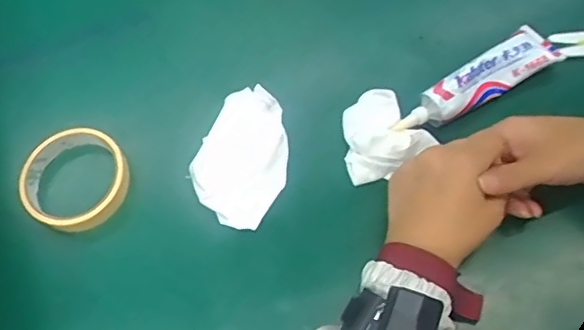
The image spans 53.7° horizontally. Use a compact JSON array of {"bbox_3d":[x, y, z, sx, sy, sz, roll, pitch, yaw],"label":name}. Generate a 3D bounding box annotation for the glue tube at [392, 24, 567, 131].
[{"bbox_3d":[0.164,-0.073,0.507,0.170,0.026,0.038,-32,68,-11],"label":"glue tube"}]

